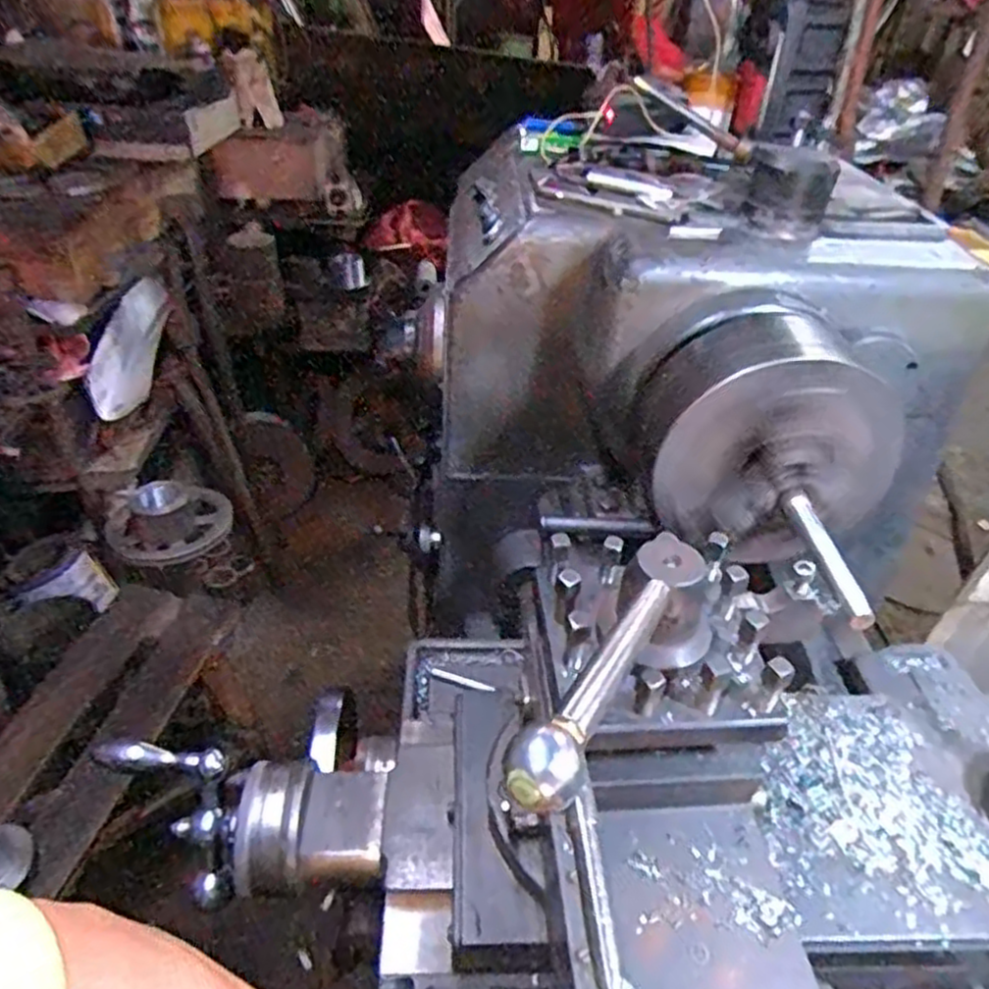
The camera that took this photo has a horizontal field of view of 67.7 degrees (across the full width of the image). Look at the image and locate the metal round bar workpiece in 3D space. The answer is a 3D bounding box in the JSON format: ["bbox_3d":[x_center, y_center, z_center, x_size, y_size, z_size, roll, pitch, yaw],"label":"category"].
[{"bbox_3d":[0.260,0.048,0.574,0.020,0.017,0.137,0,38,-3],"label":"metal round bar workpiece"}]

